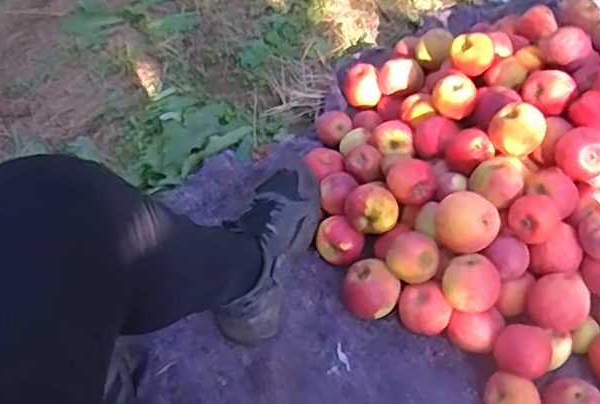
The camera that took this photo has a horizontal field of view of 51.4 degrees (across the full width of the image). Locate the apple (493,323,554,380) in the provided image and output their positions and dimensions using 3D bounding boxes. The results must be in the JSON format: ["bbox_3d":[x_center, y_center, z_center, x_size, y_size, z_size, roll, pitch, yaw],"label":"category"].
[{"bbox_3d":[0.301,0.205,0.846,0.067,0.064,0.063,1,54,-2],"label":"apple"}]

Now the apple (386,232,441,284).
[{"bbox_3d":[0.165,0.082,0.901,0.073,0.055,0.060,21,56,12],"label":"apple"}]

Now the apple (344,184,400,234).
[{"bbox_3d":[0.111,0.017,0.963,0.084,0.062,0.062,25,57,15],"label":"apple"}]

